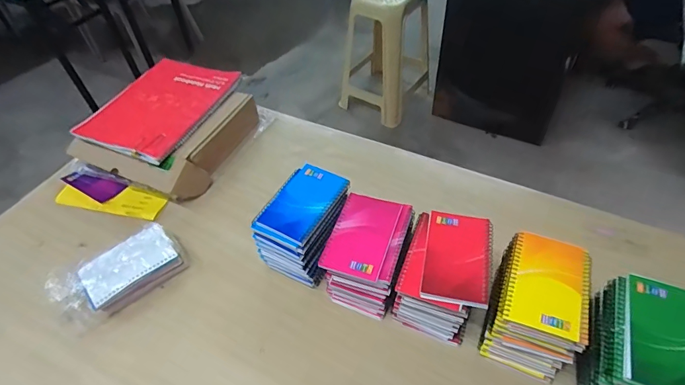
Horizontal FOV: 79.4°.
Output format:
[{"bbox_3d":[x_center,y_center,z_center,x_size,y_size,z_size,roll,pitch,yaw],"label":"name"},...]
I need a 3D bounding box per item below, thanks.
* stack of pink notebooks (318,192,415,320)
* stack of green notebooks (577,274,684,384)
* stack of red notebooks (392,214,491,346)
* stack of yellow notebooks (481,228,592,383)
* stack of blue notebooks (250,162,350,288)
[{"bbox_3d":[0.038,0.090,0.597,0.099,0.110,0.132,13,51,15],"label":"stack of pink notebooks"},{"bbox_3d":[0.337,0.187,0.474,0.100,0.109,0.141,19,52,19],"label":"stack of green notebooks"},{"bbox_3d":[0.138,0.114,0.563,0.105,0.104,0.144,13,51,15],"label":"stack of red notebooks"},{"bbox_3d":[0.244,0.141,0.527,0.099,0.111,0.138,16,52,18],"label":"stack of yellow notebooks"},{"bbox_3d":[-0.056,0.053,0.638,0.097,0.111,0.145,18,52,19],"label":"stack of blue notebooks"}]

